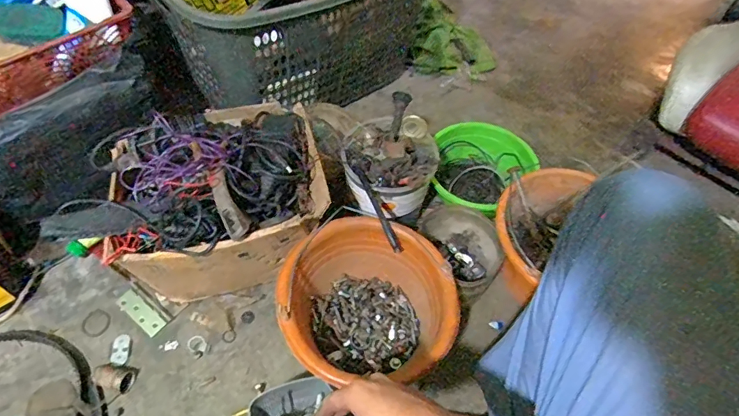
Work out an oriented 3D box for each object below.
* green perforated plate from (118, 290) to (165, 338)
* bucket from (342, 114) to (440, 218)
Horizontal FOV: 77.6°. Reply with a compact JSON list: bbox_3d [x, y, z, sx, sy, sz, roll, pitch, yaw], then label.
[{"bbox_3d":[-0.388,0.178,0.782,0.100,0.006,0.033,34,60,20],"label":"green perforated plate"},{"bbox_3d":[0.037,-0.071,0.818,0.159,0.132,0.147,1,55,-2],"label":"bucket"}]

